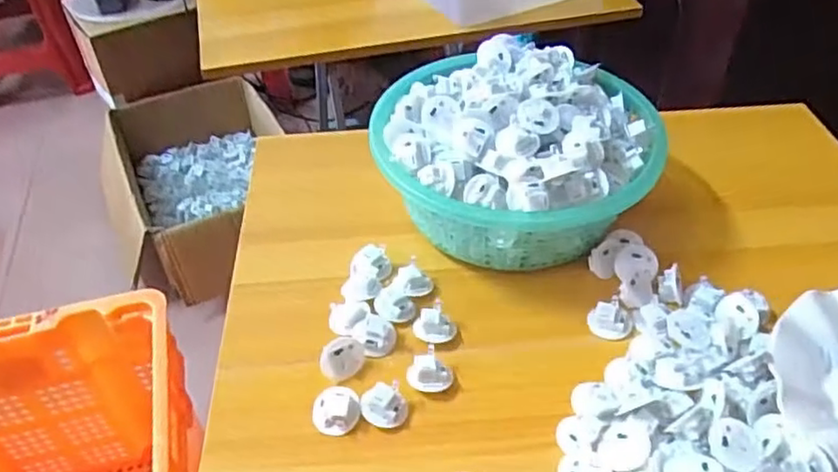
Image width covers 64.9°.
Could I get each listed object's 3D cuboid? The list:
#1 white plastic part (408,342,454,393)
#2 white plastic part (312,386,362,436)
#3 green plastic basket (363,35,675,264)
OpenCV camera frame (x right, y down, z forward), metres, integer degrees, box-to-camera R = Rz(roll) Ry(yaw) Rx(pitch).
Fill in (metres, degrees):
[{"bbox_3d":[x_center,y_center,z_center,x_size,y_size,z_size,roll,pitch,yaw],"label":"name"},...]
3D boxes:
[{"bbox_3d":[0.009,0.096,0.467,0.029,0.020,0.029,-1,44,1],"label":"white plastic part"},{"bbox_3d":[-0.057,0.118,0.452,0.032,0.016,0.030,-1,44,1],"label":"white plastic part"},{"bbox_3d":[0.081,-0.075,0.559,0.225,0.100,0.194,10,45,11],"label":"green plastic basket"}]

